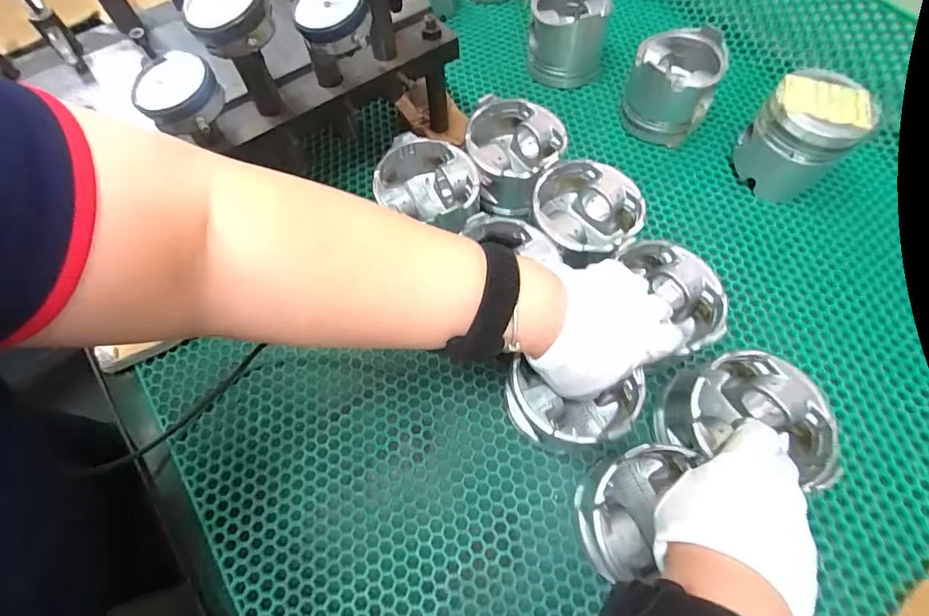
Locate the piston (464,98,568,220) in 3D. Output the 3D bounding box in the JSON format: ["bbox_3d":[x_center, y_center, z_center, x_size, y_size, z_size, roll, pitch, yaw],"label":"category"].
[{"bbox_3d":[0.051,-0.151,0.467,0.092,0.084,0.102,11,66,6],"label":"piston"}]

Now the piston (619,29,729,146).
[{"bbox_3d":[0.233,-0.251,0.511,0.090,0.086,0.090,17,66,8],"label":"piston"}]

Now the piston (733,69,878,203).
[{"bbox_3d":[0.350,-0.178,0.470,0.086,0.099,0.086,0,65,0],"label":"piston"}]

